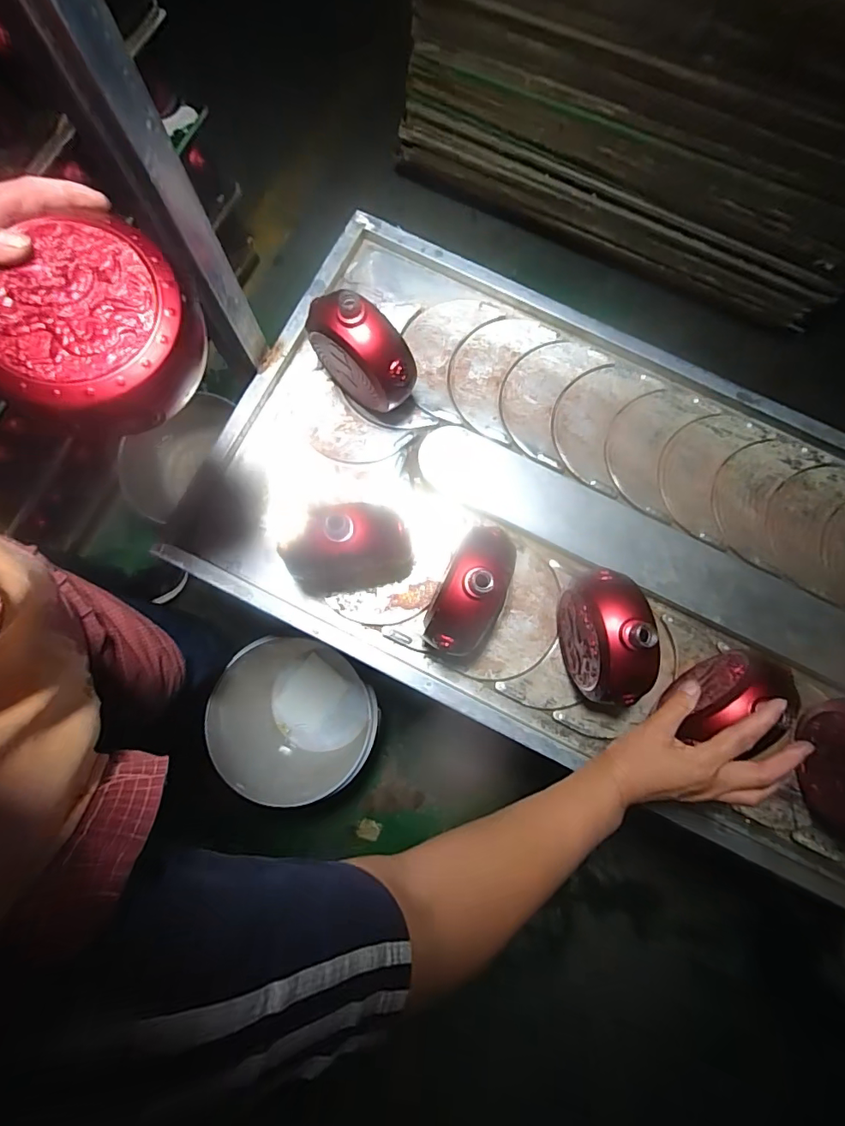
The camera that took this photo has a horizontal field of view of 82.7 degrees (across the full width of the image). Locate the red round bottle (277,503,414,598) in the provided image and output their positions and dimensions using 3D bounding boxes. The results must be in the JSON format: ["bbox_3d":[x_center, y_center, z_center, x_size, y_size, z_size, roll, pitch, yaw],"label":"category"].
[{"bbox_3d":[-0.082,-0.016,0.521,0.134,0.154,0.073,-7,80,-2],"label":"red round bottle"}]

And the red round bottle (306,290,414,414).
[{"bbox_3d":[-0.072,-0.249,0.571,0.135,0.145,0.057,40,81,7],"label":"red round bottle"}]

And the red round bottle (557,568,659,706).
[{"bbox_3d":[0.199,0.078,0.516,0.066,0.157,0.134,-7,80,-2],"label":"red round bottle"}]

